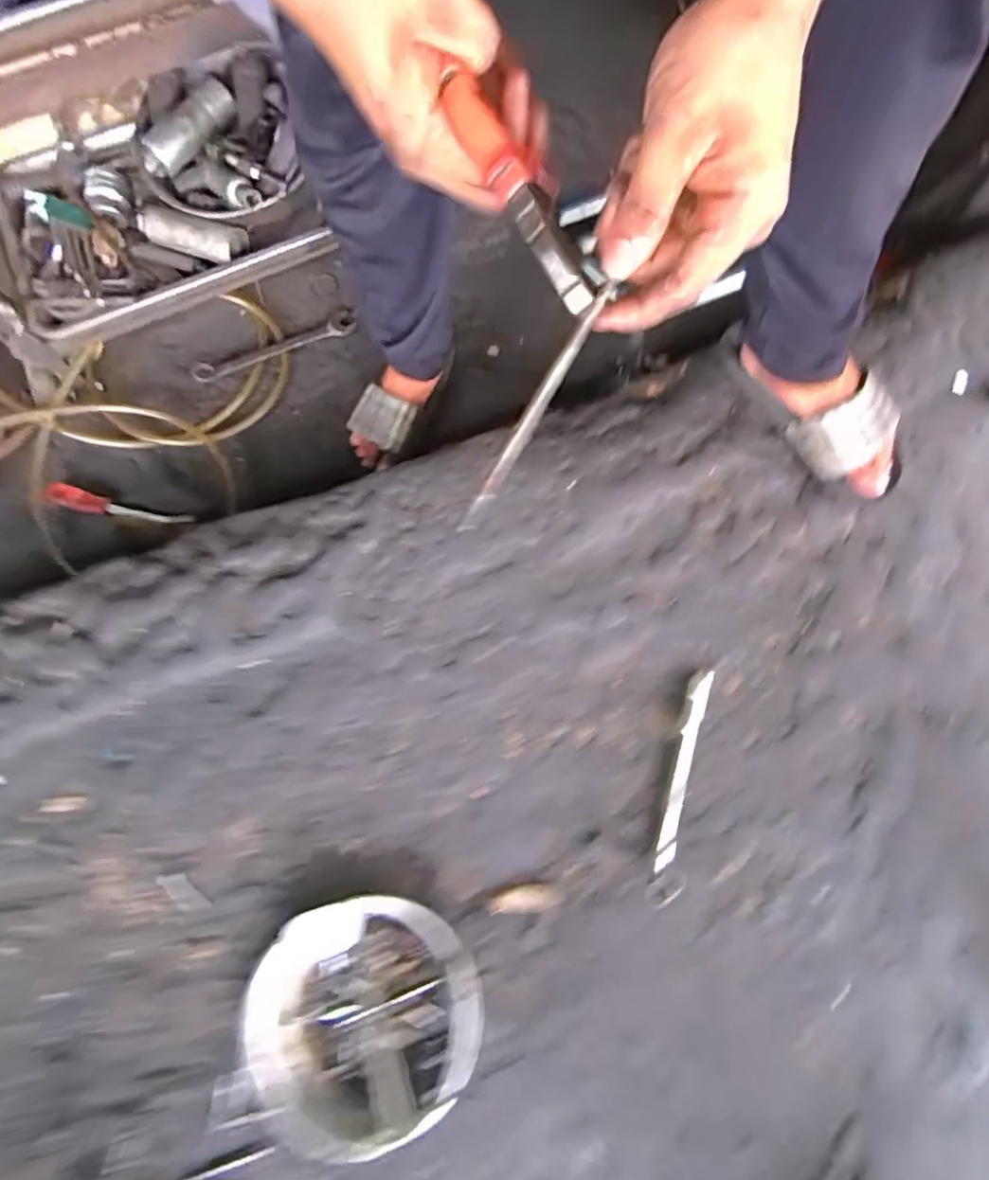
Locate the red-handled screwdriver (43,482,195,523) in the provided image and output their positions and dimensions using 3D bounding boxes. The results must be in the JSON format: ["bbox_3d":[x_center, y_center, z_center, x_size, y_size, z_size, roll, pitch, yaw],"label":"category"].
[{"bbox_3d":[-0.562,-0.121,0.866,0.226,0.024,0.032,14,77,5],"label":"red-handled screwdriver"}]

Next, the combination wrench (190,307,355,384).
[{"bbox_3d":[-0.353,-0.392,0.933,0.267,0.015,0.038,-22,76,-4],"label":"combination wrench"}]

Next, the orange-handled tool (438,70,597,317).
[{"bbox_3d":[0.014,-0.185,0.271,0.023,0.014,0.117,-32,92,-7],"label":"orange-handled tool"}]

